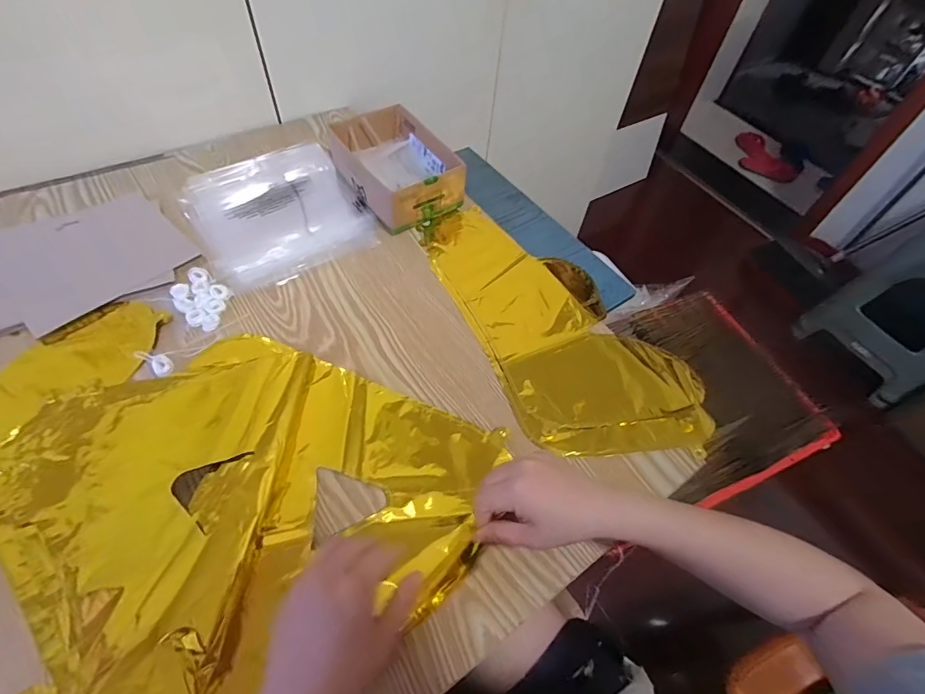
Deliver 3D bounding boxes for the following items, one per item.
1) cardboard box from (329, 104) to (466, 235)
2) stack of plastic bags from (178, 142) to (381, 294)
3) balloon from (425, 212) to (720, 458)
[{"bbox_3d":[-0.095,-0.258,0.648,0.124,0.066,0.188,-31,64,-22],"label":"cardboard box"},{"bbox_3d":[-0.261,-0.199,0.640,0.219,0.009,0.255,-29,63,-21],"label":"stack of plastic bags"},{"bbox_3d":[0.105,-0.036,0.563,0.202,0.021,0.412,-23,61,-18],"label":"balloon"}]

